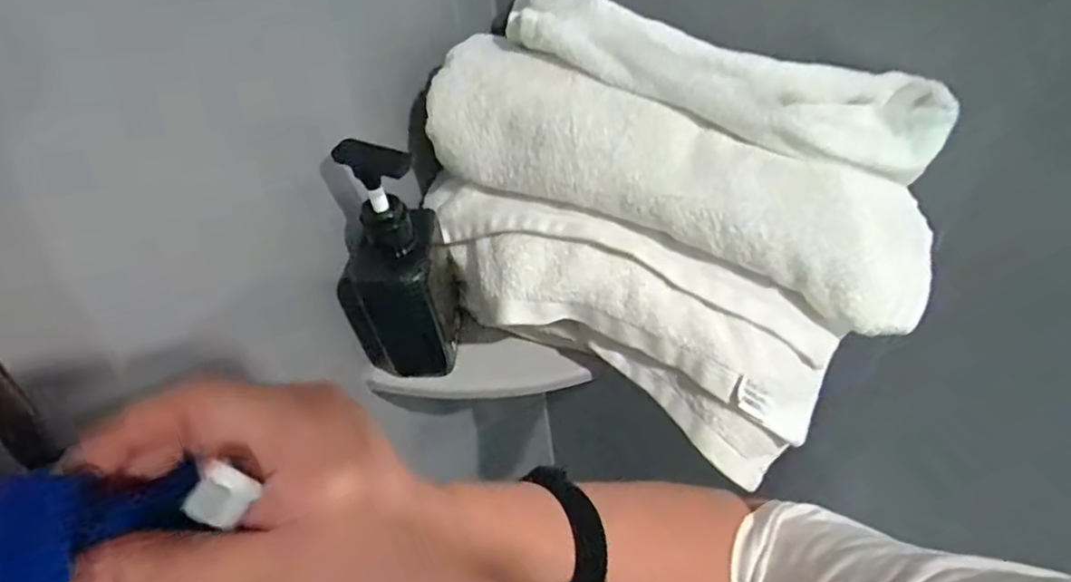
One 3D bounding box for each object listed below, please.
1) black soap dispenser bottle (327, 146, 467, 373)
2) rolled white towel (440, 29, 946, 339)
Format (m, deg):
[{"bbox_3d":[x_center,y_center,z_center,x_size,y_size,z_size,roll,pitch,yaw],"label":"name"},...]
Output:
[{"bbox_3d":[-0.096,-0.020,0.410,0.069,0.173,0.062,-3,48,4],"label":"black soap dispenser bottle"},{"bbox_3d":[0.095,-0.069,0.403,0.339,0.065,0.076,22,52,4],"label":"rolled white towel"}]

